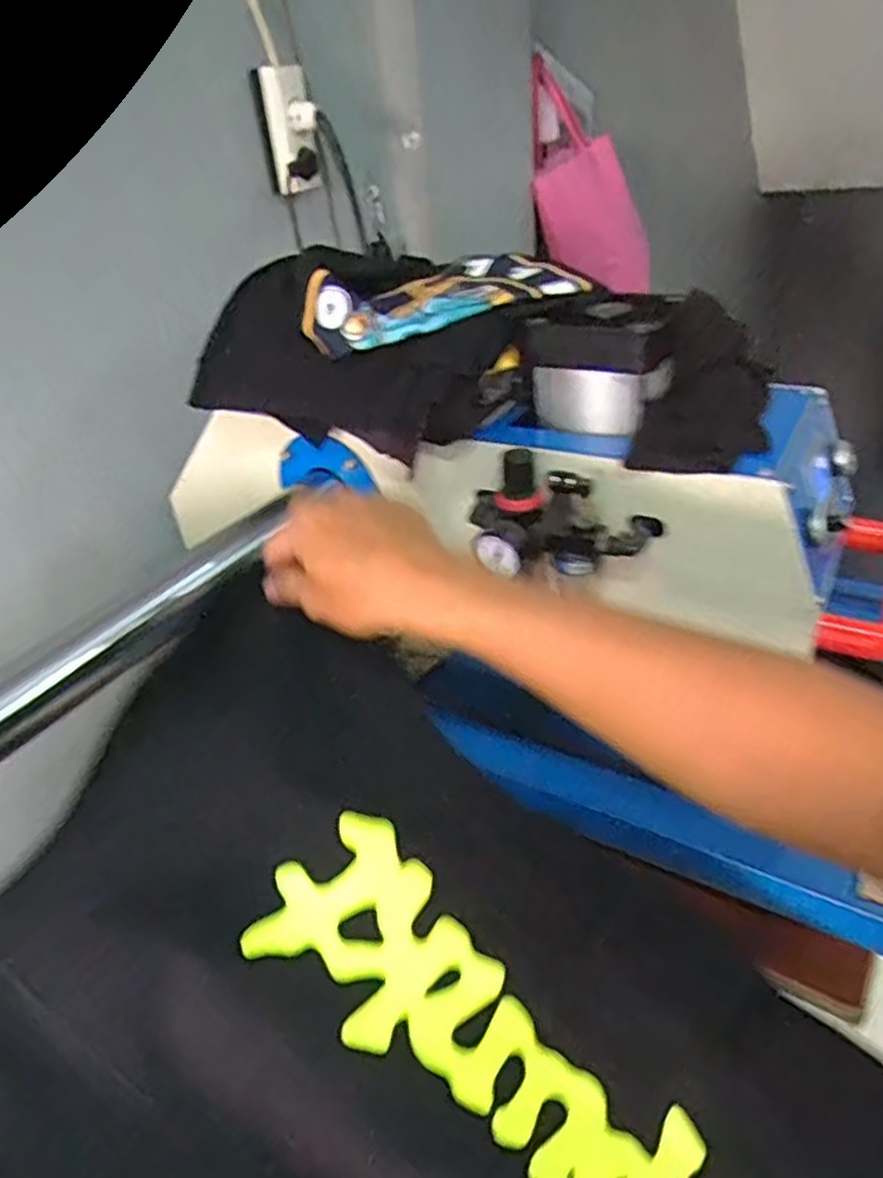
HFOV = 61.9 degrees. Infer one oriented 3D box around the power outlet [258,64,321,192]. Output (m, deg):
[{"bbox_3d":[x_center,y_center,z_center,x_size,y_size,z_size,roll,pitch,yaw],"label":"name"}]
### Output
[{"bbox_3d":[-0.191,-0.574,0.938,0.053,0.154,0.028,-21,35,-22],"label":"power outlet"}]

